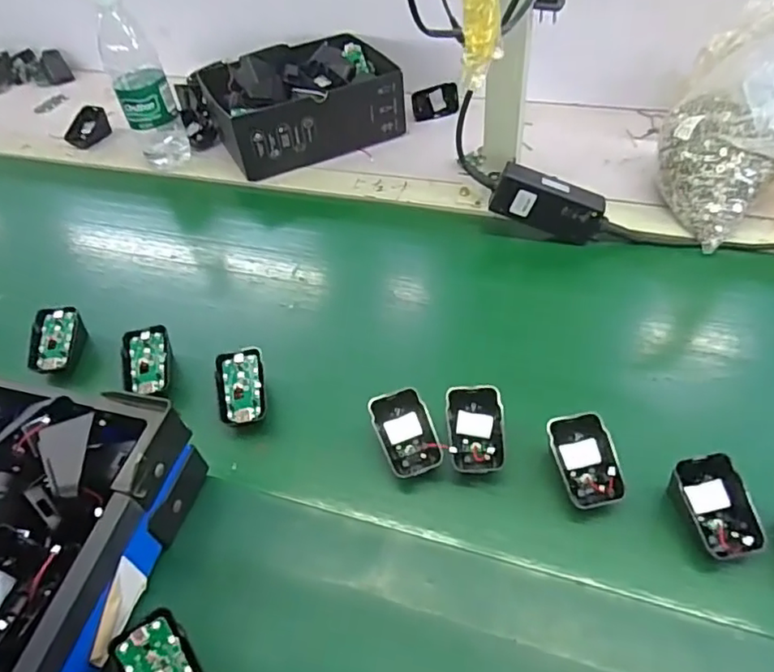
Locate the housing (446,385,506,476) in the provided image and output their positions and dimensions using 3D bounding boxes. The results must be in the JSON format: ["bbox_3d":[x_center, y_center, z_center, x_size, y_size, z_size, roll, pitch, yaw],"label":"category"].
[{"bbox_3d":[0.073,0.076,0.479,0.043,0.019,0.071,-4,77,4],"label":"housing"}]

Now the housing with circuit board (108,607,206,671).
[{"bbox_3d":[-0.143,0.213,0.373,0.043,0.013,0.068,-28,86,-28],"label":"housing with circuit board"}]

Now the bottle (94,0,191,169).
[{"bbox_3d":[-0.318,-0.323,0.762,0.066,0.225,0.053,-21,48,-13],"label":"bottle"}]

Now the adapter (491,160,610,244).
[{"bbox_3d":[0.175,-0.139,0.635,0.120,0.055,0.033,21,50,-2],"label":"adapter"}]

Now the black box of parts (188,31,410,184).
[{"bbox_3d":[-0.115,-0.329,0.832,0.244,0.104,0.190,-24,49,-15],"label":"black box of parts"}]

